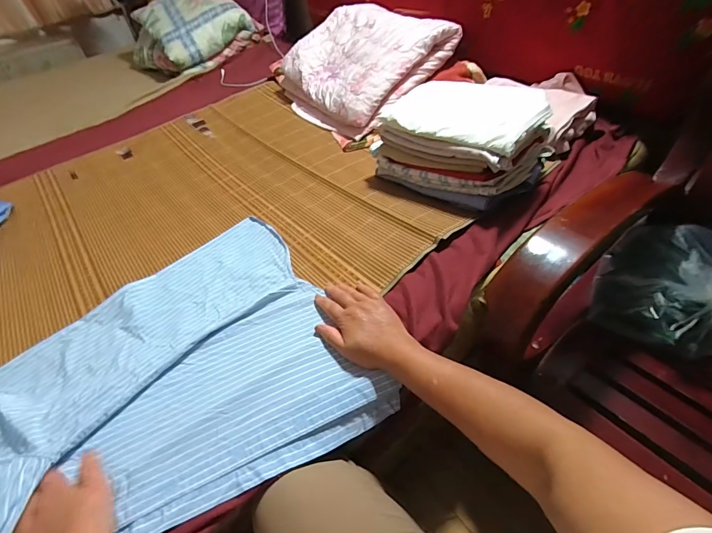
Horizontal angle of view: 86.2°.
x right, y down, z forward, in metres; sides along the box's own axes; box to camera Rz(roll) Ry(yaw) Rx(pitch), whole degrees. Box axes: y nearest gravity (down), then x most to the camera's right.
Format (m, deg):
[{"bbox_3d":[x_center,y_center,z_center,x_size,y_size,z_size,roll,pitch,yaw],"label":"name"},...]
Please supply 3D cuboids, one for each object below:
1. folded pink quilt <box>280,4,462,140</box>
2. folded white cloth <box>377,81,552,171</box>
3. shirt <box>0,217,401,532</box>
[{"bbox_3d":[0.007,-0.583,1.103,0.357,0.210,0.457,-28,48,-20],"label":"folded pink quilt"},{"bbox_3d":[0.210,-0.287,0.738,0.285,0.070,0.201,29,54,34],"label":"folded white cloth"},{"bbox_3d":[-0.274,0.185,0.511,0.456,0.101,0.615,31,55,31],"label":"shirt"}]

